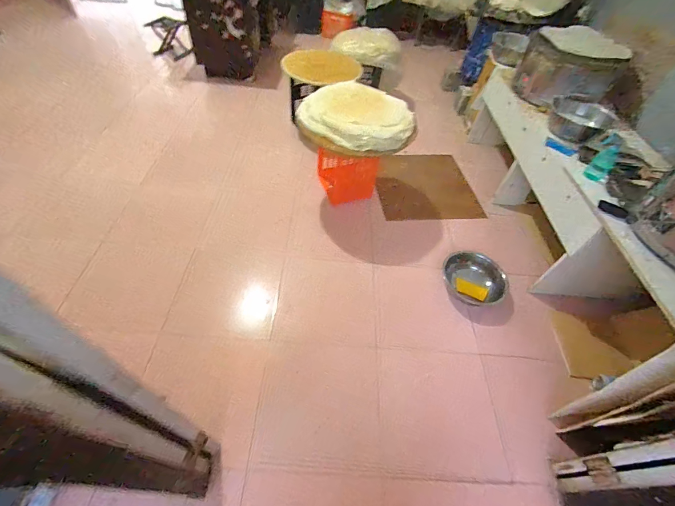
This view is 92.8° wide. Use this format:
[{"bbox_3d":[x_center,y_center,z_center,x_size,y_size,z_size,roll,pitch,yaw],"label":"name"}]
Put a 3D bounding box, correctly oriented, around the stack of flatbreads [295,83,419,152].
[{"bbox_3d":[0.086,-0.750,1.765,0.644,0.159,0.469,27,54,15],"label":"stack of flatbreads"}]

